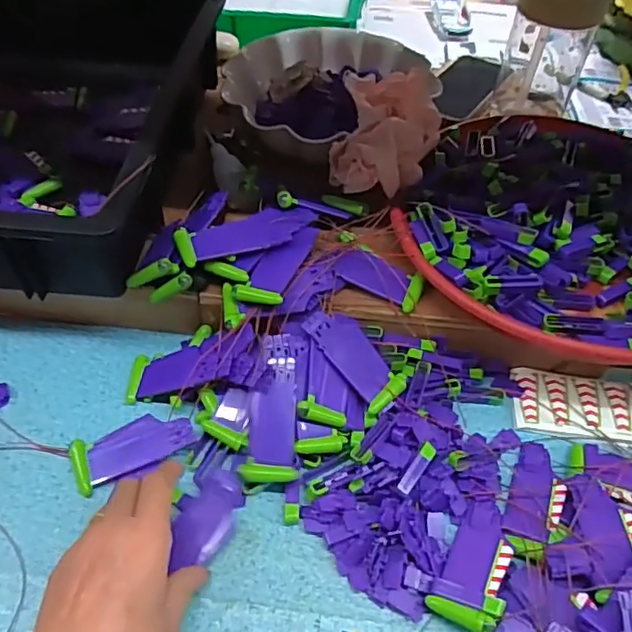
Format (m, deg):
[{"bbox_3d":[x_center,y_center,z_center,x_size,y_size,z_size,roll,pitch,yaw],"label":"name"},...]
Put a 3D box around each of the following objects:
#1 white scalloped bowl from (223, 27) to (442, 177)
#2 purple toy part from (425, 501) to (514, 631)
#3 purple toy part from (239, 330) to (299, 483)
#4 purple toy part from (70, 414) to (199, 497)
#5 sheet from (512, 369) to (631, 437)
[{"bbox_3d":[0.021,-0.240,0.620,0.202,0.084,0.202,1,49,-1],"label":"white scalloped bowl"},{"bbox_3d":[0.110,0.168,0.383,0.043,0.015,0.086,12,43,31],"label":"purple toy part"},{"bbox_3d":[-0.031,0.066,0.424,0.037,0.012,0.108,4,72,1],"label":"purple toy part"},{"bbox_3d":[-0.138,0.098,0.430,0.090,0.010,0.041,-18,52,-7],"label":"purple toy part"},{"bbox_3d":[0.261,0.078,0.468,0.192,0.010,0.057,8,50,5],"label":"sheet"}]

